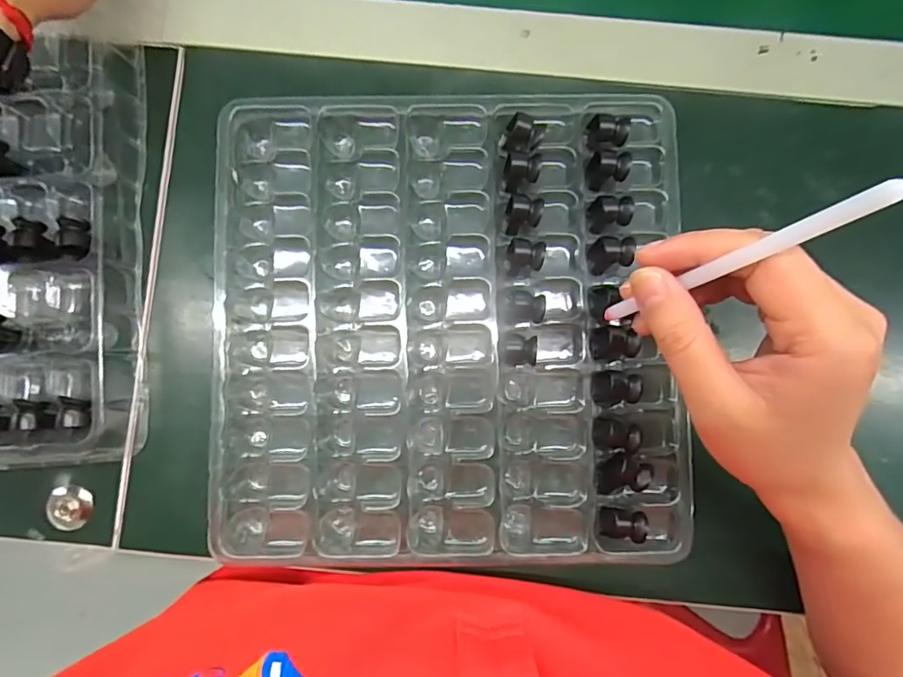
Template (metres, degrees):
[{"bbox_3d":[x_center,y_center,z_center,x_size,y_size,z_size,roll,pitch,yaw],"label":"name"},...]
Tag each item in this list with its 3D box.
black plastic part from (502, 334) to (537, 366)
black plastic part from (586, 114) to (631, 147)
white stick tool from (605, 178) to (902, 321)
[{"bbox_3d":[0.037,0.006,0.284,0.020,0.013,0.017,3,85,0],"label":"black plastic part"},{"bbox_3d":[0.086,-0.115,0.296,0.022,0.014,0.014,8,85,1],"label":"black plastic part"},{"bbox_3d":[0.097,-0.026,0.190,0.004,0.109,0.007,-21,84,-33],"label":"white stick tool"}]

